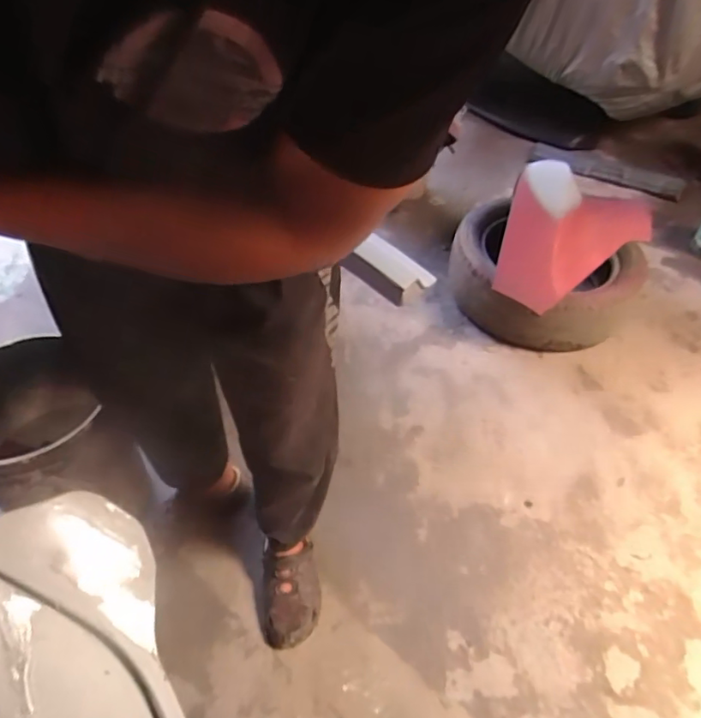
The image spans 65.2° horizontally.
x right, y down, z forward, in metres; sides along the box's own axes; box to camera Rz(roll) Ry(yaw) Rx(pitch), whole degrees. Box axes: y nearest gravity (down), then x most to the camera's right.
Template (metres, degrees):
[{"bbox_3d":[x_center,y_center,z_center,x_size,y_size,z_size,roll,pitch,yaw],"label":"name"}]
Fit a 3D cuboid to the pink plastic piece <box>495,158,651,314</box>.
[{"bbox_3d":[0.607,-0.320,1.470,0.379,0.051,0.496,20,69,2],"label":"pink plastic piece"}]

